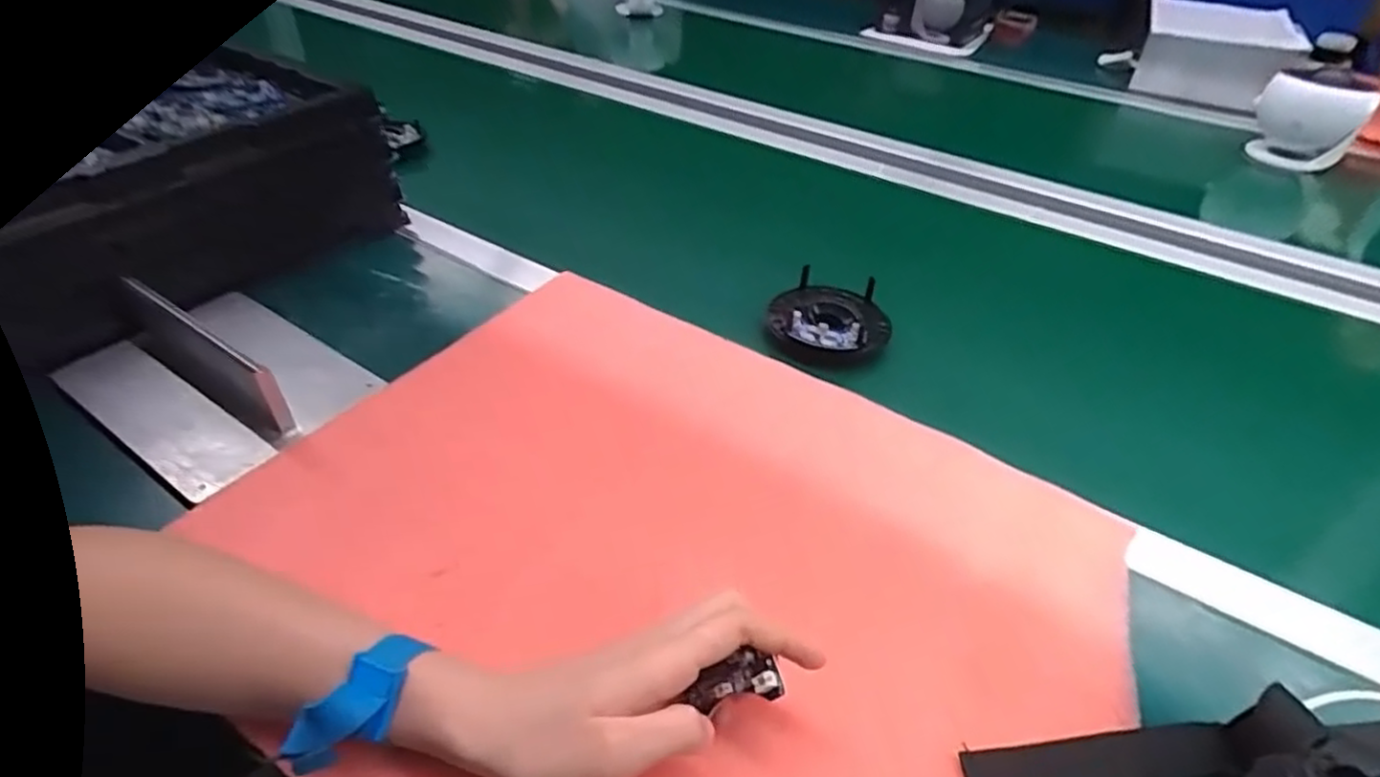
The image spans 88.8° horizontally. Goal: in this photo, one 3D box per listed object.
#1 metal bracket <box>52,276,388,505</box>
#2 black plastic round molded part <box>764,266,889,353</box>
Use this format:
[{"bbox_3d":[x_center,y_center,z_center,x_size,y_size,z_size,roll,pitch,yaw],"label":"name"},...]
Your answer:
[{"bbox_3d":[-0.342,-0.024,0.495,0.213,0.058,0.140,27,47,22],"label":"metal bracket"},{"bbox_3d":[0.118,-0.062,0.592,0.098,0.027,0.098,3,42,-3],"label":"black plastic round molded part"}]

